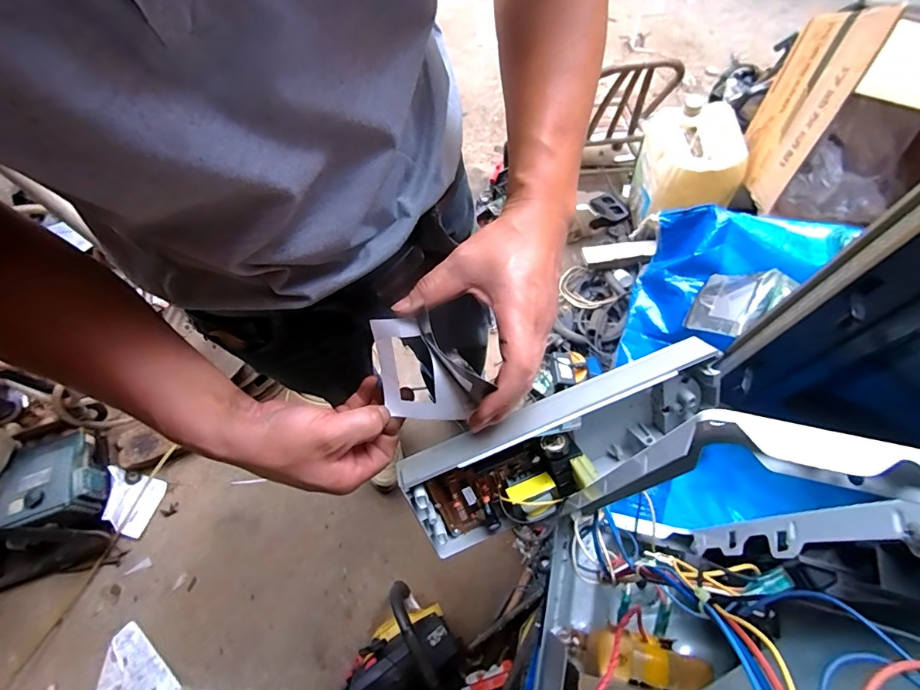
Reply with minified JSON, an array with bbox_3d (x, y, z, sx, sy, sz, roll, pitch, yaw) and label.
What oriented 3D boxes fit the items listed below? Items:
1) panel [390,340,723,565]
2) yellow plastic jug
[{"bbox_3d":[0.083,0.083,0.345,0.250,0.096,0.074,-22,67,-7],"label":"panel"},{"bbox_3d":[0.652,-0.502,1.322,0.220,0.322,0.322,1,66,3],"label":"yellow plastic jug"}]

